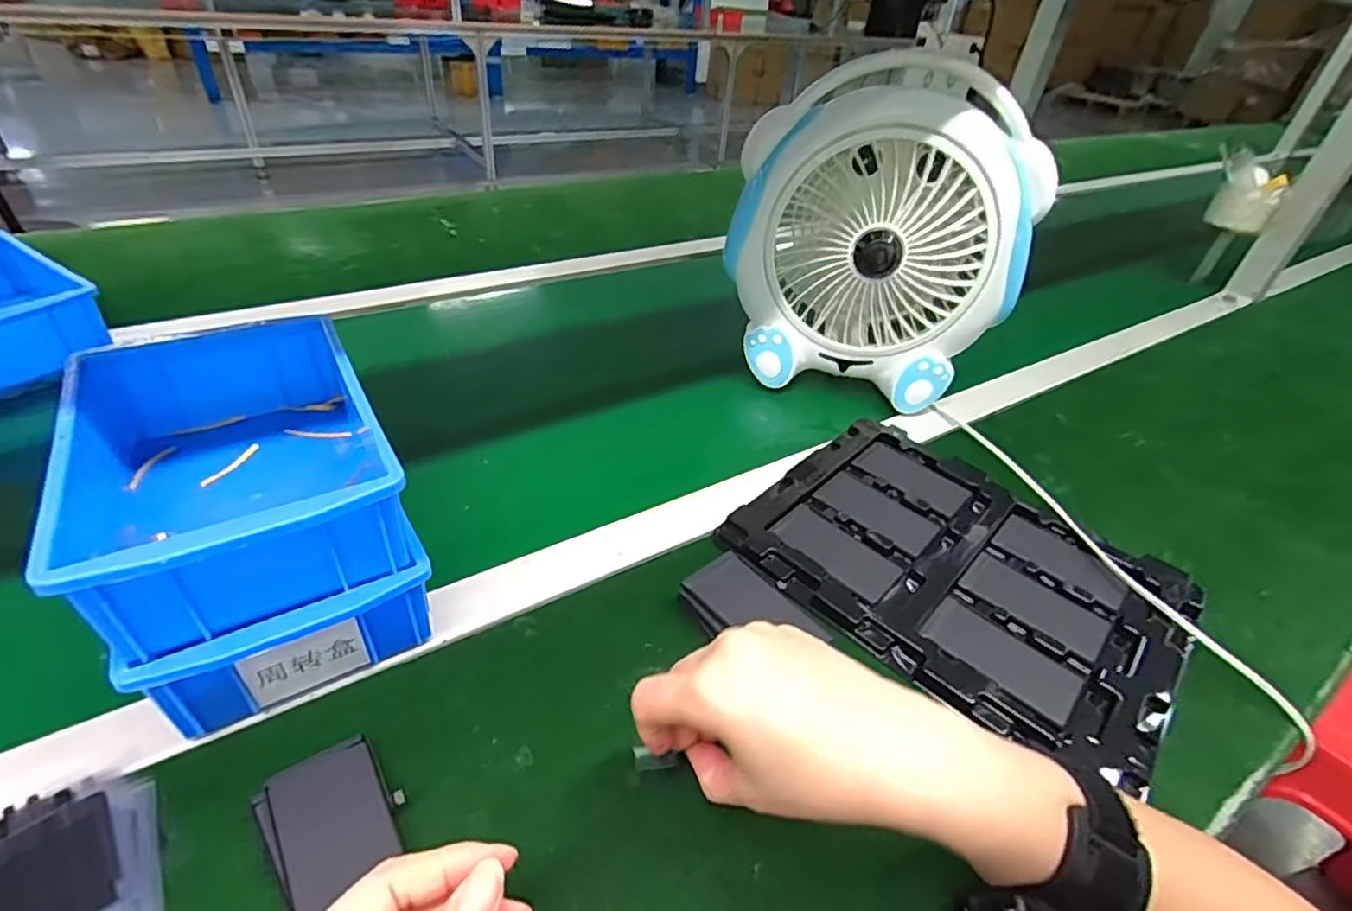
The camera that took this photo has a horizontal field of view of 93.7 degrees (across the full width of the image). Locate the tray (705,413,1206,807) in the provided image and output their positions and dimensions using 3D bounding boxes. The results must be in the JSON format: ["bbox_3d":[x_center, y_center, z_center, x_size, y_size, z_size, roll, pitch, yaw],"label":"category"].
[{"bbox_3d":[0.201,0.075,0.448,0.272,0.013,0.220,31,43,28],"label":"tray"}]

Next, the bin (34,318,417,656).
[{"bbox_3d":[-0.235,-0.001,0.339,0.127,0.062,0.199,-18,45,-27],"label":"bin"}]

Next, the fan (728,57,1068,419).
[{"bbox_3d":[0.178,-0.177,0.557,0.252,0.261,0.088,5,39,-2],"label":"fan"}]

